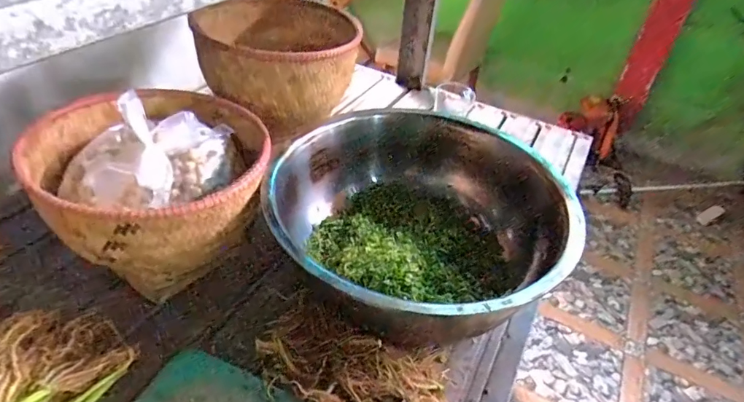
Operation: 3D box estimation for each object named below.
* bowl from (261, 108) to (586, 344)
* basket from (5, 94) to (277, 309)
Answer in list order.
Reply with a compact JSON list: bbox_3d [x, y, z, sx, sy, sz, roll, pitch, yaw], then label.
[{"bbox_3d":[0.067,0.034,0.587,0.371,0.139,0.336,-27,50,-32],"label":"bowl"},{"bbox_3d":[-0.263,-0.029,0.565,0.236,0.191,0.278,-27,50,-32],"label":"basket"}]

